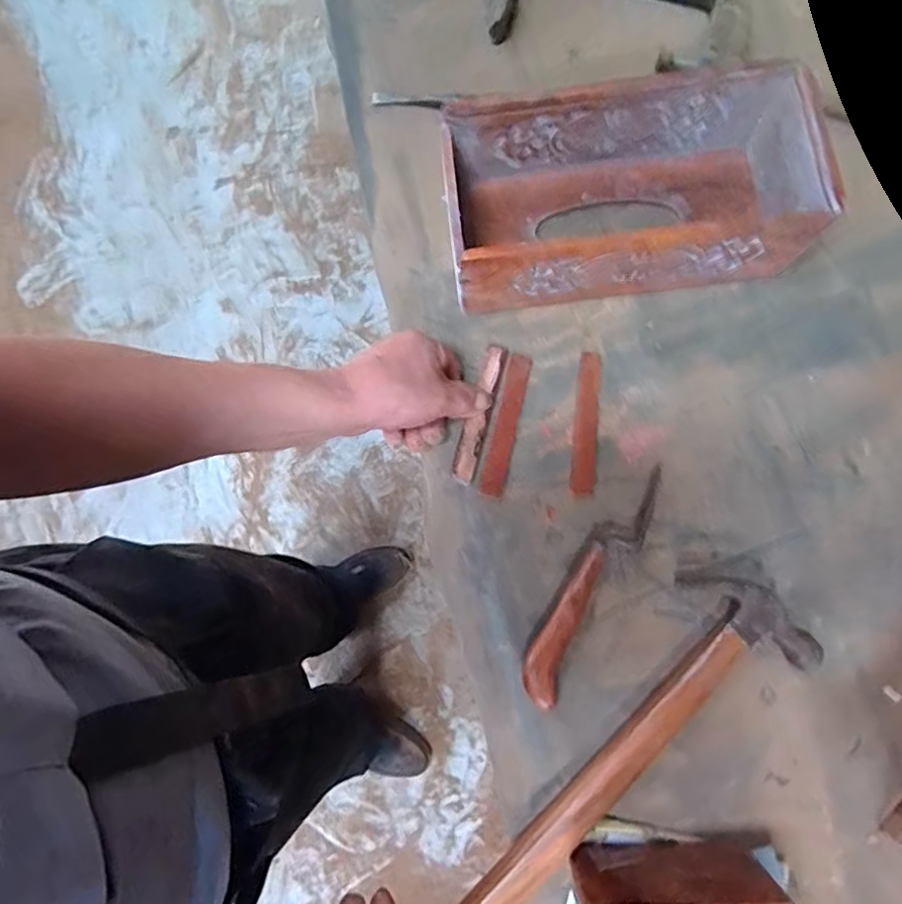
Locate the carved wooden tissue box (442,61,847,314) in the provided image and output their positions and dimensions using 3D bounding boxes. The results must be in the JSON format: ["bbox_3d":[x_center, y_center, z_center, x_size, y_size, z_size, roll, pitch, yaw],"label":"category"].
[{"bbox_3d":[0.132,-0.199,0.463,0.259,0.094,0.129,-6,80,0],"label":"carved wooden tissue box"}]

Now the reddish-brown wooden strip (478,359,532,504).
[{"bbox_3d":[0.044,-0.022,0.478,0.019,0.004,0.118,13,81,4],"label":"reddish-brown wooden strip"}]

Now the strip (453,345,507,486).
[{"bbox_3d":[0.023,-0.032,0.478,0.017,0.008,0.115,17,81,4],"label":"strip"}]

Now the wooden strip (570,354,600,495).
[{"bbox_3d":[0.108,-0.023,0.476,0.019,0.004,0.115,4,80,2],"label":"wooden strip"}]

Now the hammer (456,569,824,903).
[{"bbox_3d":[0.107,0.233,0.423,0.358,0.023,0.089,-44,82,-5],"label":"hammer"}]

